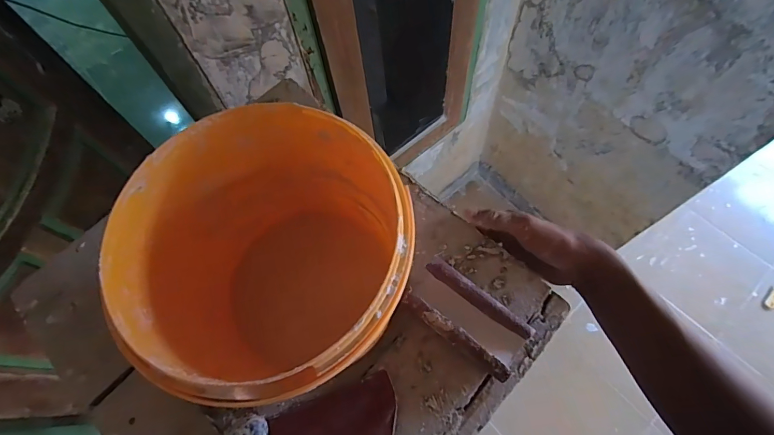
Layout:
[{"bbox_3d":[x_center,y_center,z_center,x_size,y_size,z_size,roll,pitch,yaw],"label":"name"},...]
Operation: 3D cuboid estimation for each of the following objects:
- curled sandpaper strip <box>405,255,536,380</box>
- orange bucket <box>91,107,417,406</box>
[{"bbox_3d":[0.063,0.081,0.313,0.100,0.028,0.048,37,72,18],"label":"curled sandpaper strip"},{"bbox_3d":[-0.064,0.039,0.268,0.160,0.161,0.159,-1,65,3],"label":"orange bucket"}]

